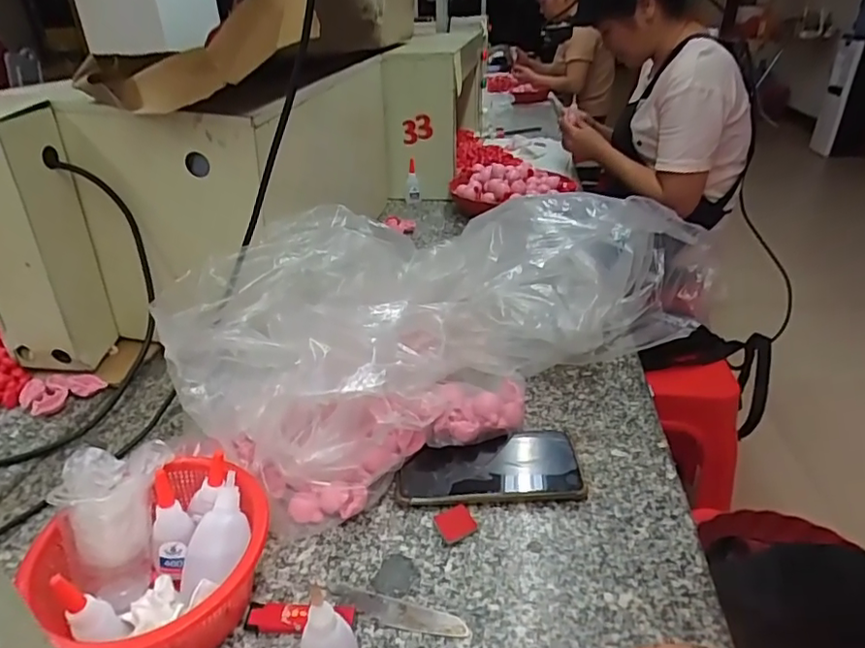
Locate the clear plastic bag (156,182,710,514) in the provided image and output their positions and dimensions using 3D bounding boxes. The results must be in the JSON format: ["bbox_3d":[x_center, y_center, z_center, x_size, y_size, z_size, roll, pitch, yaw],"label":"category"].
[{"bbox_3d":[0.037,-0.027,0.607,0.582,0.184,0.245,-19,35,-27],"label":"clear plastic bag"}]

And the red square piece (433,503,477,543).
[{"bbox_3d":[0.019,0.162,0.459,0.030,0.006,0.028,-15,33,-22],"label":"red square piece"}]

